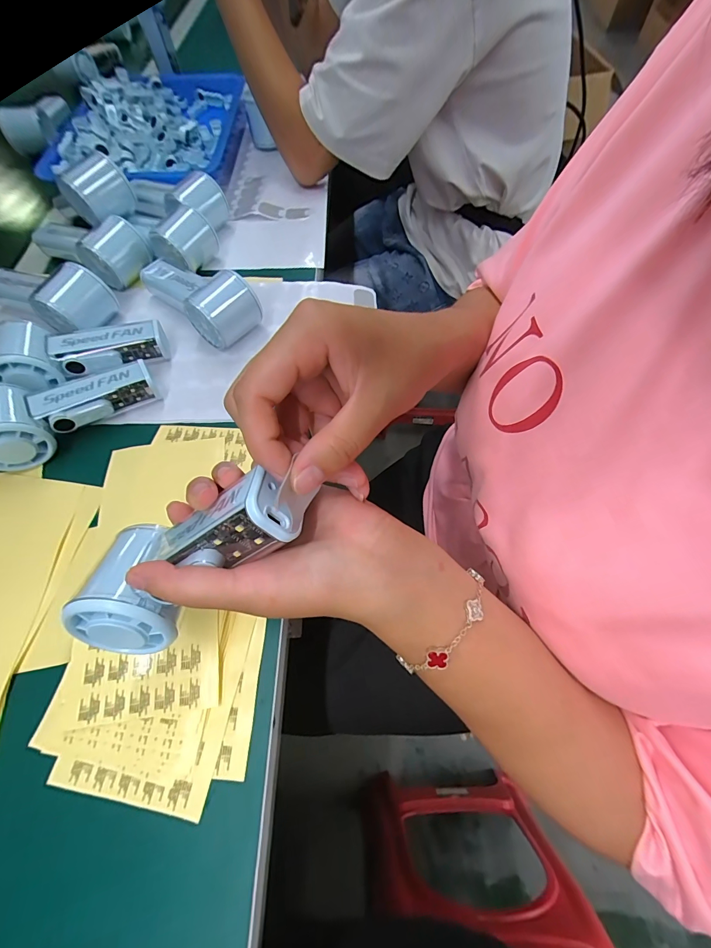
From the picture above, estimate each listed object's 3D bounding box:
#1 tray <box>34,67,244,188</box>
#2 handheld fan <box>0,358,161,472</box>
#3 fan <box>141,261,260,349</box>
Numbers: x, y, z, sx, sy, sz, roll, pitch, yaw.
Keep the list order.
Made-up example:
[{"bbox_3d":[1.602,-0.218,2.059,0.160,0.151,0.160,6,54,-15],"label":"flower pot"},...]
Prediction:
[{"bbox_3d":[-0.341,-0.570,0.568,0.295,0.027,0.336,0,64,3],"label":"tray"},{"bbox_3d":[-0.268,-0.066,0.325,0.150,0.057,0.062,-30,69,-11],"label":"handheld fan"},{"bbox_3d":[-0.175,-0.199,0.383,0.156,0.056,0.060,35,72,15],"label":"fan"}]

